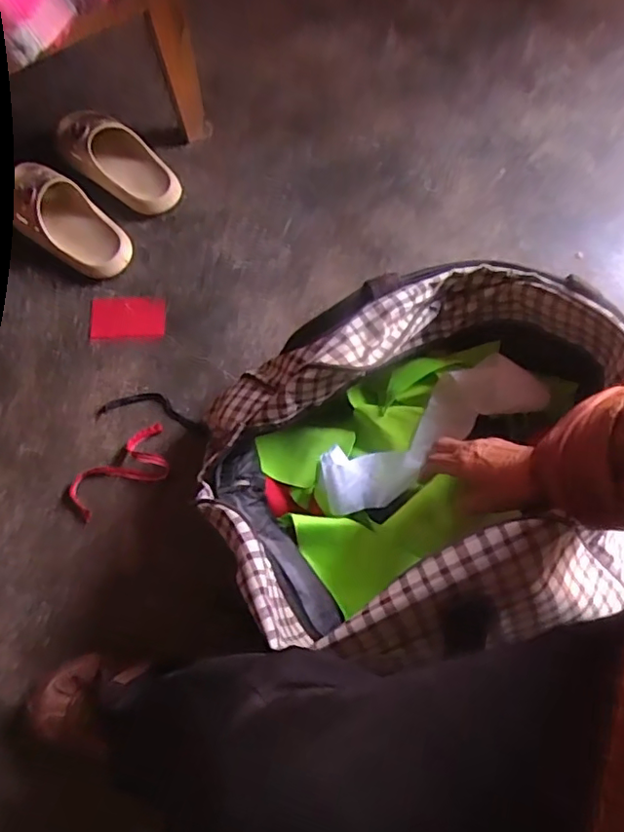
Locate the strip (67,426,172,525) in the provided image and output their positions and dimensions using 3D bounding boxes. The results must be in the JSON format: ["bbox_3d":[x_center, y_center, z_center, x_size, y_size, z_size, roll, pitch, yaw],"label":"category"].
[{"bbox_3d":[-0.233,0.070,0.719,0.131,0.016,0.067,-33,74,-12],"label":"strip"}]

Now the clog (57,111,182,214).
[{"bbox_3d":[-0.285,-0.379,0.847,0.204,0.068,0.096,39,74,13],"label":"clog"}]

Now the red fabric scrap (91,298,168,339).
[{"bbox_3d":[-0.253,-0.136,0.808,0.101,0.010,0.068,-3,70,-2],"label":"red fabric scrap"}]

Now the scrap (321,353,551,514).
[{"bbox_3d":[0.126,0.019,0.639,0.258,0.047,0.080,-34,74,-4],"label":"scrap"}]

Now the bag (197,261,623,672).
[{"bbox_3d":[0.113,0.044,0.587,0.408,0.208,0.340,-15,71,-6],"label":"bag"}]

